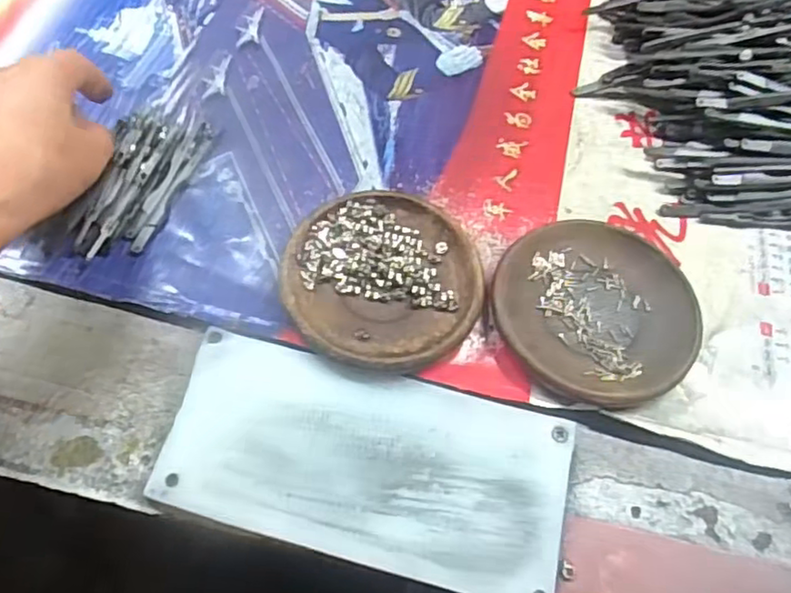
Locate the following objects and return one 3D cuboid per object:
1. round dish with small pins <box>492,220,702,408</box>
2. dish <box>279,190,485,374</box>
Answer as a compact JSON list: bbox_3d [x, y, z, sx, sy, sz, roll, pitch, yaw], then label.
[{"bbox_3d":[0.113,0.008,0.364,0.109,0.014,0.111,2,62,-3],"label":"round dish with small pins"},{"bbox_3d":[-0.008,-0.010,0.365,0.108,0.019,0.112,2,62,-3],"label":"dish"}]

